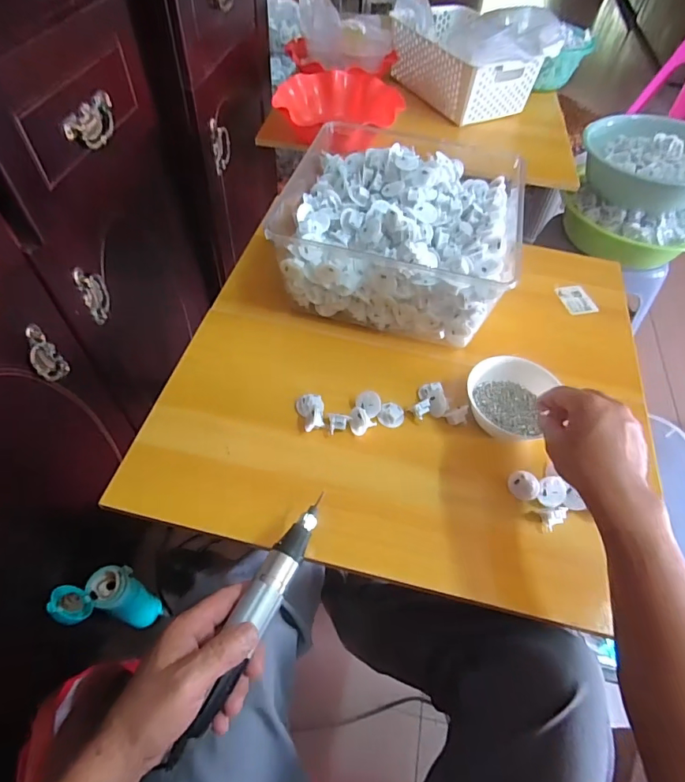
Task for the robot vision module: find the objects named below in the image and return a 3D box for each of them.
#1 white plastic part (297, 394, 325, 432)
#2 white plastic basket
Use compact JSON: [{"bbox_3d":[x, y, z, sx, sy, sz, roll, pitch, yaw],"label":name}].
[{"bbox_3d":[-0.038,0.027,0.566,0.031,0.033,0.051,-7,55,-9],"label":"white plastic part"},{"bbox_3d":[0.238,-0.681,0.979,0.186,0.127,0.299,-23,60,-19],"label":"white plastic basket"}]

